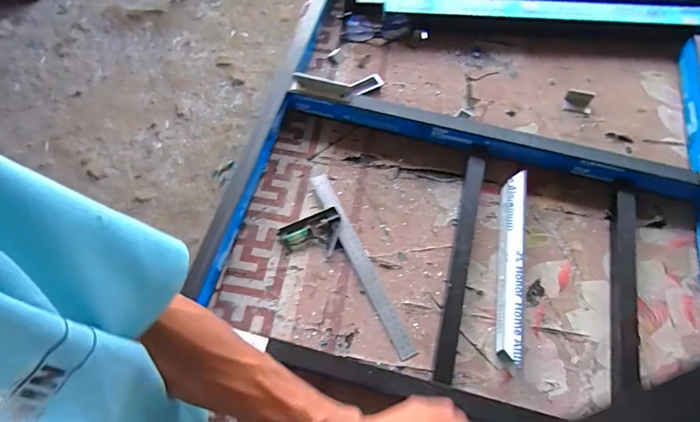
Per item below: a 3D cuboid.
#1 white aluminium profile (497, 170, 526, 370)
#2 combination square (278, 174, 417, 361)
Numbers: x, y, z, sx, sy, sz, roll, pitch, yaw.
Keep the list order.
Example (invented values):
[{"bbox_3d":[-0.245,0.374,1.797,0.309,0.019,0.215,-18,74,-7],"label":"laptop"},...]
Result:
[{"bbox_3d":[0.226,0.075,0.624,0.032,0.040,0.272,10,64,4],"label":"white aluminium profile"},{"bbox_3d":[-0.018,0.084,0.631,0.100,0.012,0.296,-24,66,-12],"label":"combination square"}]

